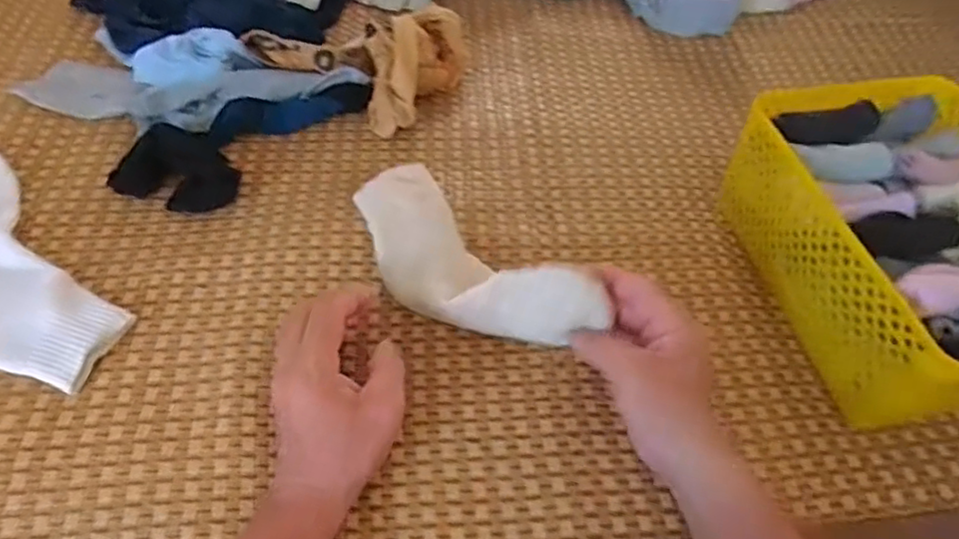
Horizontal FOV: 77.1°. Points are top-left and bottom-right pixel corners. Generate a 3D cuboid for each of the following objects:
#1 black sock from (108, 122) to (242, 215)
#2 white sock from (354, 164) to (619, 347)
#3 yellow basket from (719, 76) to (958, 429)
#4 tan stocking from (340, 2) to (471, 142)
[{"bbox_3d":[-0.276,-0.094,0.558,0.109,0.027,0.075,15,56,5],"label":"black sock"},{"bbox_3d":[-0.012,-0.004,0.480,0.238,0.044,0.092,30,58,27],"label":"white sock"},{"bbox_3d":[0.360,-0.025,0.510,0.209,0.131,0.267,-7,56,-10],"label":"yellow basket"},{"bbox_3d":[-0.067,-0.220,0.637,0.112,0.082,0.166,1,55,-4],"label":"tan stocking"}]

